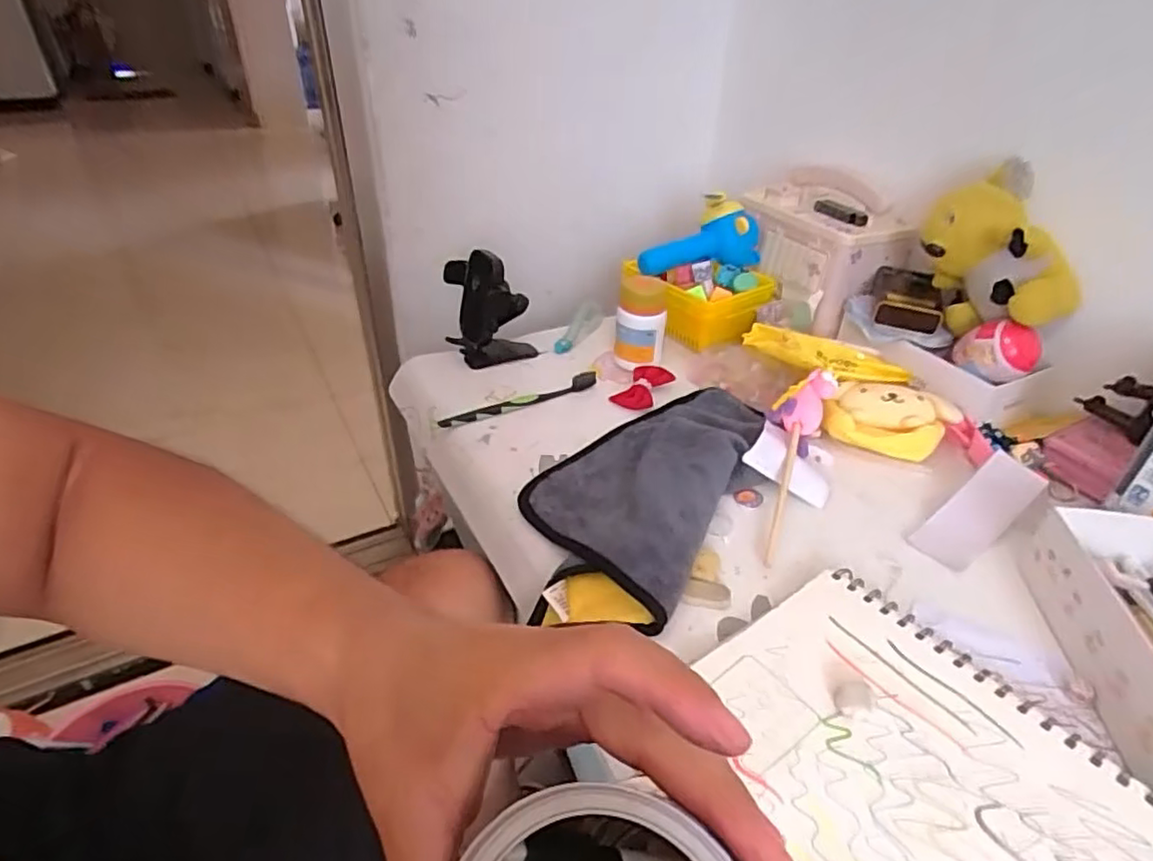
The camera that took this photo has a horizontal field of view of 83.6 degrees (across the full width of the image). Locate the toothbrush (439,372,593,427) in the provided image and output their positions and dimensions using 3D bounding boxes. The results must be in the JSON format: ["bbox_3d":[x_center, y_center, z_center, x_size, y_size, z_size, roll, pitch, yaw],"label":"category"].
[{"bbox_3d":[-0.055,-0.029,0.637,0.165,0.018,0.019,-16,40,-20],"label":"toothbrush"}]

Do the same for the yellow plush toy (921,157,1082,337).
[{"bbox_3d":[0.373,-0.150,0.579,0.073,0.145,0.118,-10,37,-15],"label":"yellow plush toy"}]

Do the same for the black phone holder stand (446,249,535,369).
[{"bbox_3d":[-0.095,-0.132,0.703,0.079,0.097,0.082,-17,39,-23],"label":"black phone holder stand"}]

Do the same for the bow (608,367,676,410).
[{"bbox_3d":[0.068,-0.044,0.656,0.043,0.013,0.067,22,42,27],"label":"bow"}]

